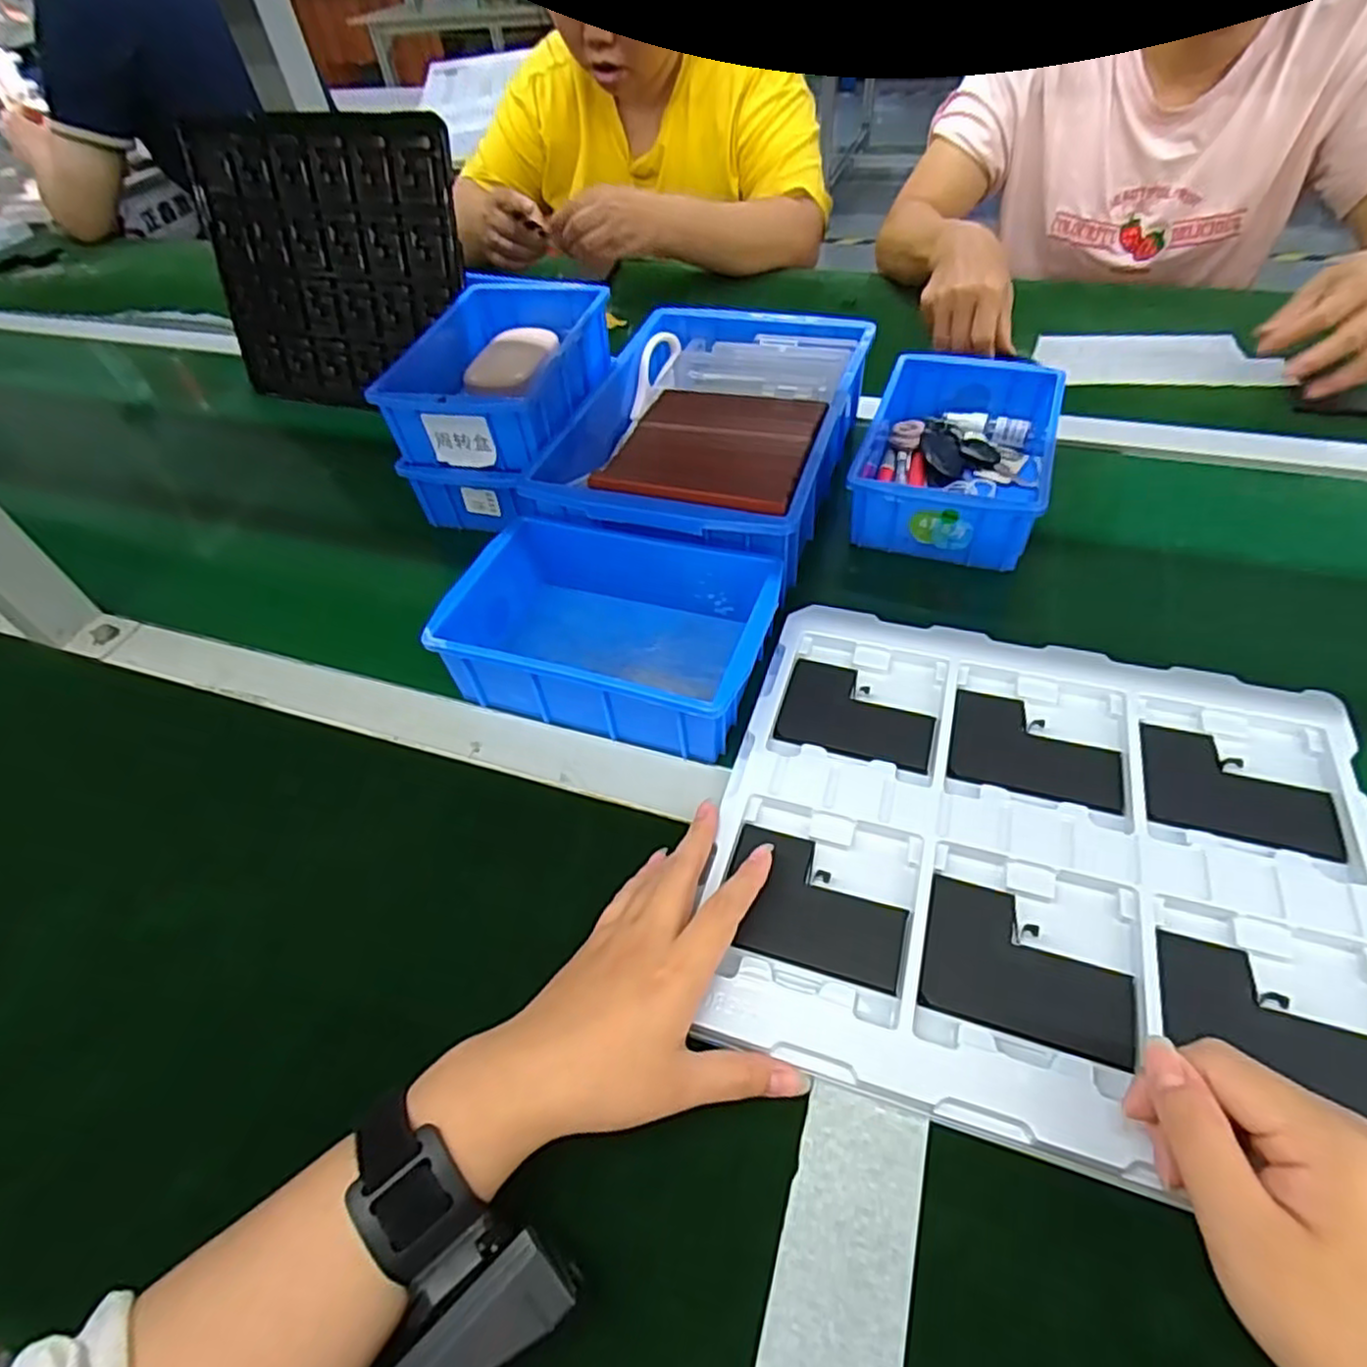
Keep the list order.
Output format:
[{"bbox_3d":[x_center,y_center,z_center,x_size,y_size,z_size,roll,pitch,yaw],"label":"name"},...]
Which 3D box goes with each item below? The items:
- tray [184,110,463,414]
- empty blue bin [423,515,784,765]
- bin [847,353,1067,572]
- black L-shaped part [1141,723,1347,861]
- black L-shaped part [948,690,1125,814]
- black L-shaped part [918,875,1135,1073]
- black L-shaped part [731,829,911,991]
[{"bbox_3d":[-0.358,-0.415,0.727,0.308,0.248,0.018,14,29,17],"label":"tray"},{"bbox_3d":[-0.044,-0.036,0.478,0.198,0.062,0.137,13,51,17],"label":"empty blue bin"},{"bbox_3d":[0.216,-0.182,0.576,0.126,0.064,0.194,14,51,18],"label":"bin"},{"bbox_3d":[0.296,0.056,0.385,0.090,0.007,0.065,13,51,17],"label":"black L-shaped part"},{"bbox_3d":[0.202,0.036,0.412,0.089,0.004,0.068,12,50,16],"label":"black L-shaped part"},{"bbox_3d":[0.161,0.132,0.338,0.090,0.004,0.066,13,51,17],"label":"black L-shaped part"},{"bbox_3d":[0.067,0.112,0.366,0.090,0.005,0.065,11,50,15],"label":"black L-shaped part"}]

